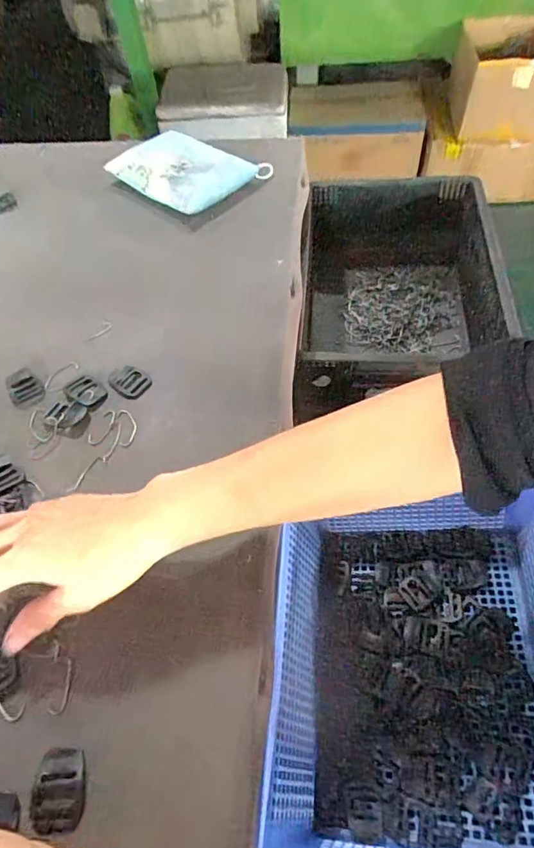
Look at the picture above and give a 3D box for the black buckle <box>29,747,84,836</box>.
[{"bbox_3d":[-0.121,0.211,0.282,0.027,0.007,0.039,-8,57,-1],"label":"black buckle"}]

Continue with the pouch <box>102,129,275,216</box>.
[{"bbox_3d":[-0.102,-0.332,0.624,0.155,0.030,0.133,38,67,25],"label":"pouch"}]

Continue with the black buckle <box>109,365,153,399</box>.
[{"bbox_3d":[-0.126,-0.040,0.445,0.036,0.004,0.030,30,64,22],"label":"black buckle"}]

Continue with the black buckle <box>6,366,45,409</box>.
[{"bbox_3d":[-0.226,-0.034,0.455,0.029,0.007,0.047,-35,61,-17],"label":"black buckle"}]

